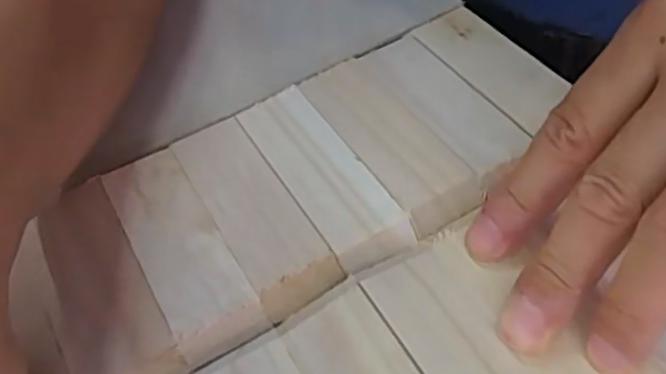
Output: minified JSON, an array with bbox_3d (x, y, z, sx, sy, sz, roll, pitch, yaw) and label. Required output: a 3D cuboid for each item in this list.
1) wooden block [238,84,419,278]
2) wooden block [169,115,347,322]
[{"bbox_3d":[-0.006,-0.006,0.246,0.029,0.007,0.090,-27,54,-15],"label":"wooden block"},{"bbox_3d":[-0.032,0.006,0.238,0.030,0.006,0.091,-27,54,-15],"label":"wooden block"}]

